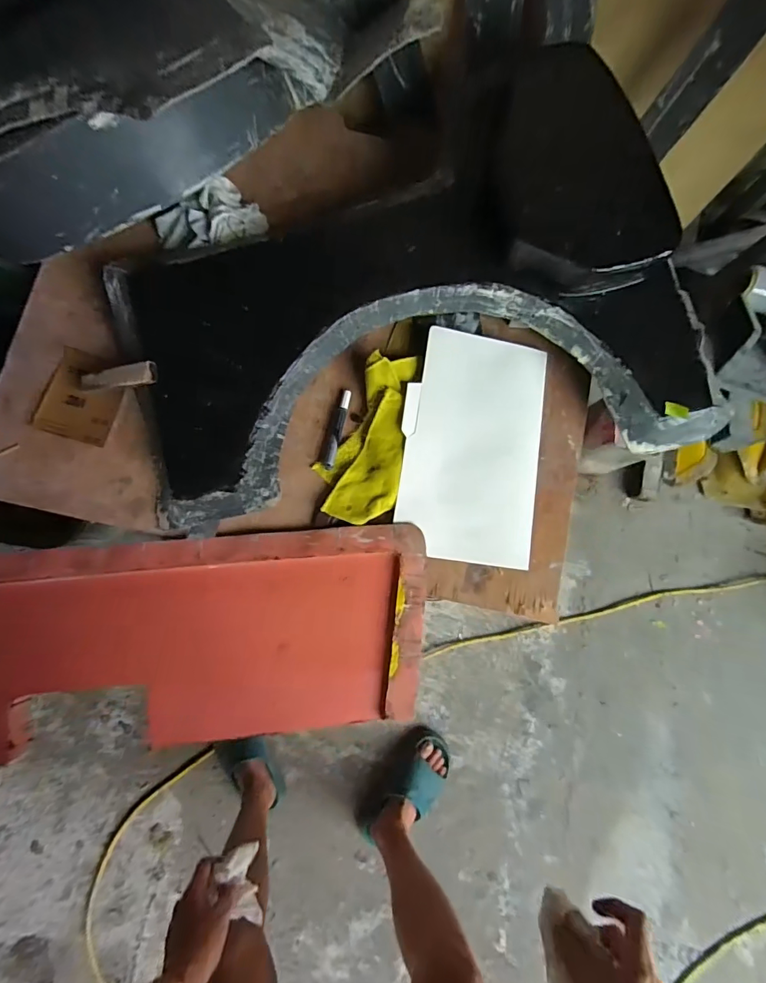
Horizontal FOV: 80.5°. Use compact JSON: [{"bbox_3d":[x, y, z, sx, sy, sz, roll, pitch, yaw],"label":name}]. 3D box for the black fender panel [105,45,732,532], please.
[{"bbox_3d":[0.047,-0.253,0.651,0.866,0.271,0.537,-15,84,-6],"label":"black fender panel"}]

